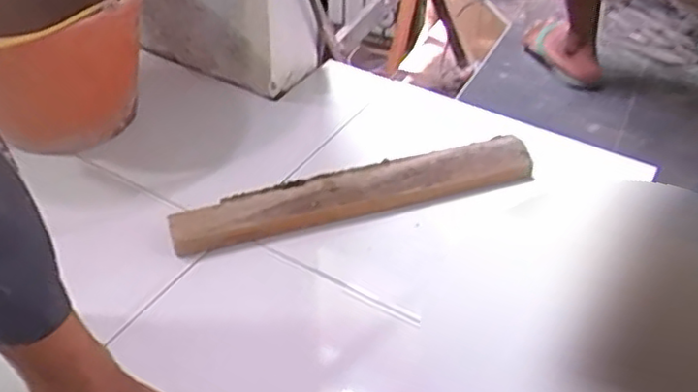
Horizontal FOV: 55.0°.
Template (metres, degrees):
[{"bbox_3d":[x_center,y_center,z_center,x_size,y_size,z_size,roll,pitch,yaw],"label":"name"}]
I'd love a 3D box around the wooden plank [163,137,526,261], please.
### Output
[{"bbox_3d":[0.017,-0.004,0.815,0.457,0.044,0.059,-12,43,-16],"label":"wooden plank"}]

